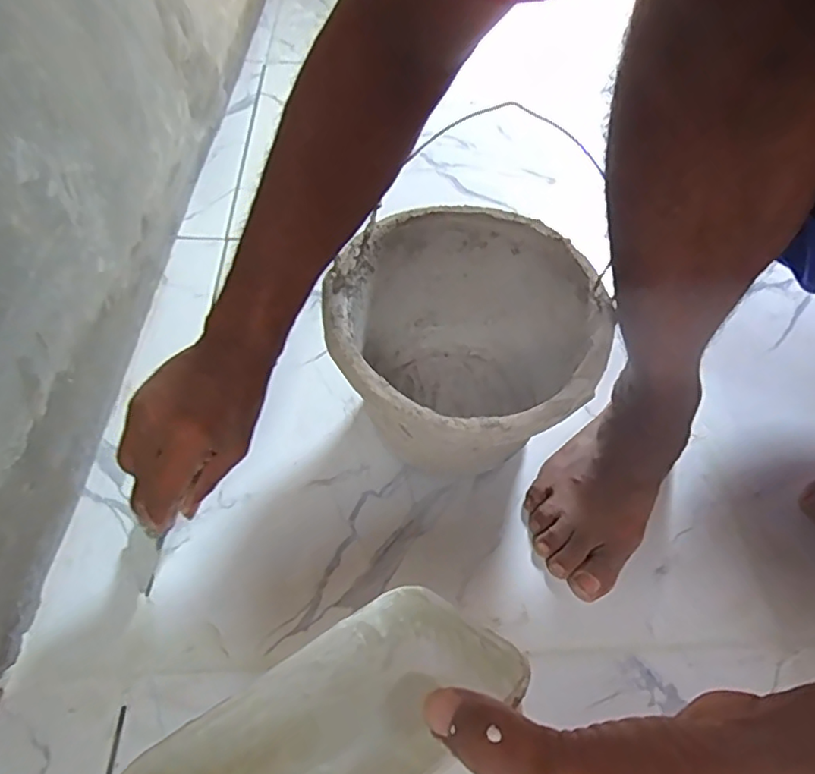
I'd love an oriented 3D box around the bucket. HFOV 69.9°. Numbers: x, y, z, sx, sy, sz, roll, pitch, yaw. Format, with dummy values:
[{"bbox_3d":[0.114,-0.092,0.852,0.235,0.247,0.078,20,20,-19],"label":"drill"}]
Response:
[{"bbox_3d":[0.048,-0.021,0.513,0.207,0.165,0.240,21,54,14],"label":"bucket"}]

